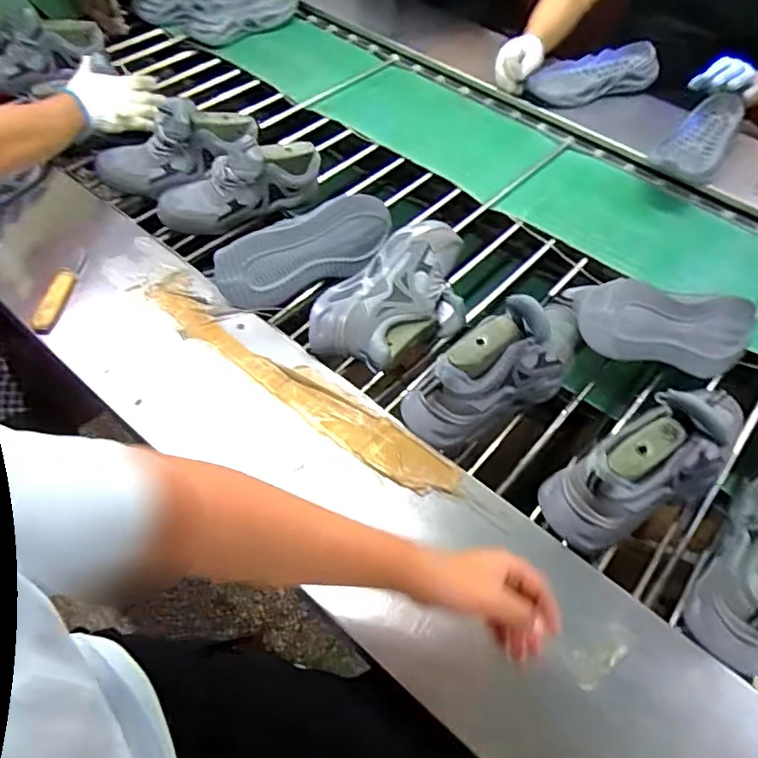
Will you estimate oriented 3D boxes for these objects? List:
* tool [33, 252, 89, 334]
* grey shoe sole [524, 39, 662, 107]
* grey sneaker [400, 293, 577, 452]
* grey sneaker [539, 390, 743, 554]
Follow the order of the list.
[{"bbox_3d":[-0.462,-0.130,0.816,0.030,0.021,0.144,5,55,2],"label":"tool"},{"bbox_3d":[0.471,-0.659,1.229,0.310,0.074,0.105,-18,58,-14],"label":"grey shoe sole"},{"bbox_3d":[0.171,-0.026,0.752,0.294,0.133,0.096,-31,61,-21],"label":"grey sneaker"},{"bbox_3d":[0.344,0.093,0.671,0.281,0.138,0.087,-22,59,-16],"label":"grey sneaker"}]

